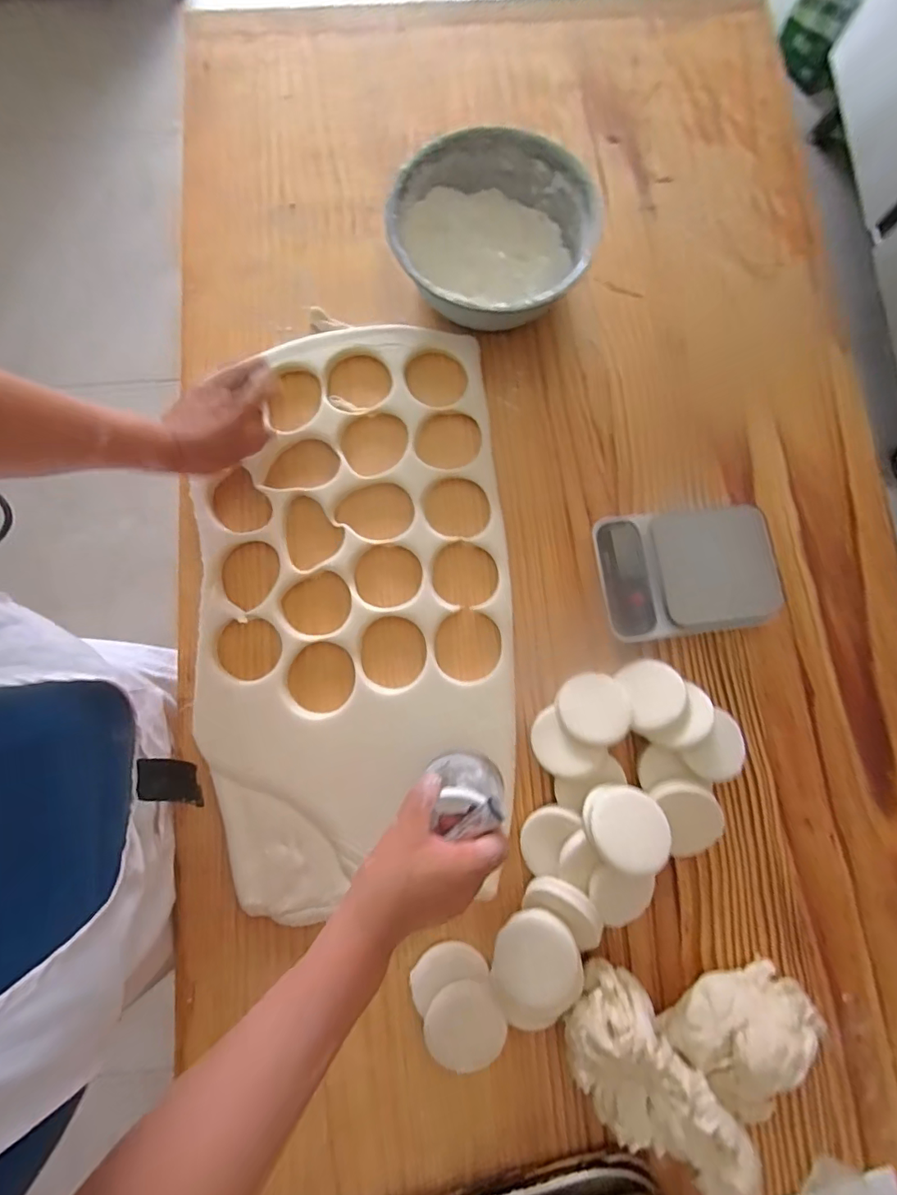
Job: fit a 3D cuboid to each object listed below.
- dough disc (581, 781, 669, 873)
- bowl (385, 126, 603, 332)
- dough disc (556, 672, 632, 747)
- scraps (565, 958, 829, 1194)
[{"bbox_3d":[0.161,0.210,0.465,0.071,0.017,0.071,-9,61,17],"label":"dough disc"},{"bbox_3d":[0.046,-0.397,0.572,0.210,0.077,0.221,0,80,0],"label":"bowl"},{"bbox_3d":[0.143,0.109,0.502,0.067,0.005,0.069,-5,65,12],"label":"dough disc"},{"bbox_3d":[0.206,0.383,0.436,0.172,0.059,0.175,0,80,0],"label":"scraps"}]

